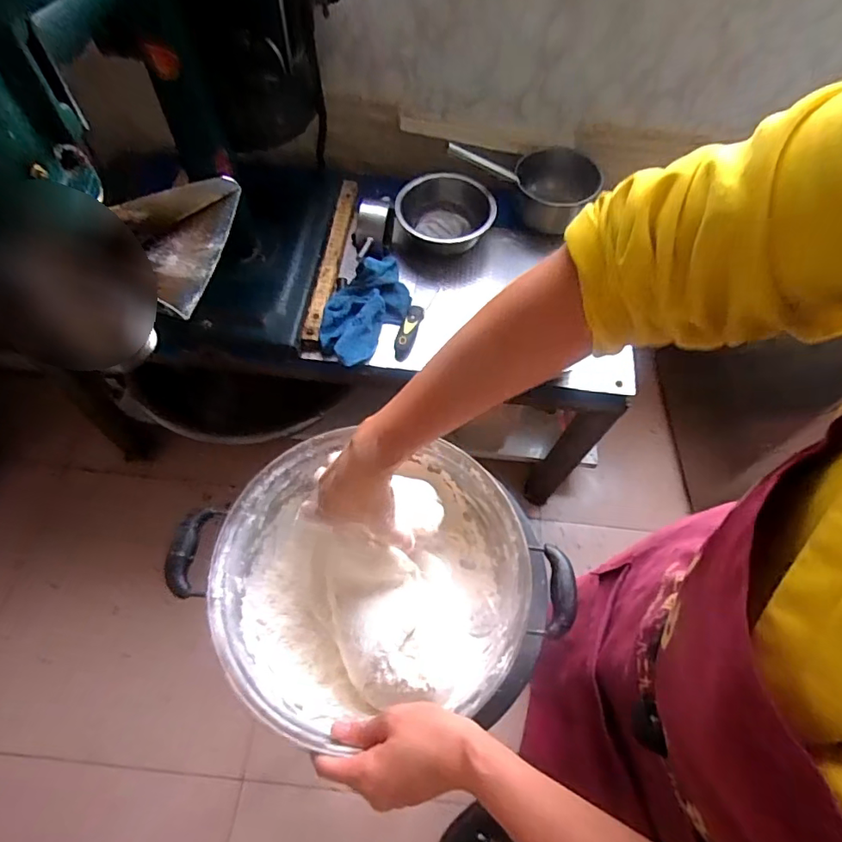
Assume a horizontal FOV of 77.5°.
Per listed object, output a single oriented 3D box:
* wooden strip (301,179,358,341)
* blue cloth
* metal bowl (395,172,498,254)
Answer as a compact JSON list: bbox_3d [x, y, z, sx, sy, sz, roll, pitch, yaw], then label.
[{"bbox_3d":[-0.164,-0.318,0.984,0.030,0.017,0.404,7,61,0],"label":"wooden strip"},{"bbox_3d":[-0.093,-0.204,0.908,0.123,0.055,0.213,34,64,14],"label":"blue cloth"},{"bbox_3d":[0.045,-0.389,1.007,0.176,0.085,0.175,2,61,-3],"label":"metal bowl"}]

